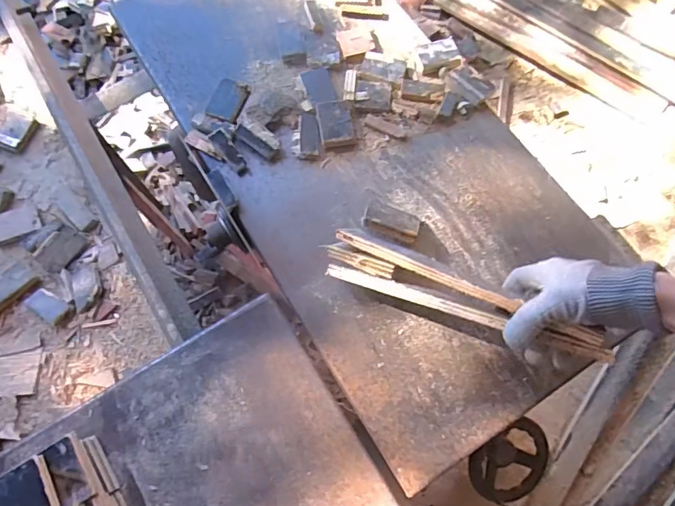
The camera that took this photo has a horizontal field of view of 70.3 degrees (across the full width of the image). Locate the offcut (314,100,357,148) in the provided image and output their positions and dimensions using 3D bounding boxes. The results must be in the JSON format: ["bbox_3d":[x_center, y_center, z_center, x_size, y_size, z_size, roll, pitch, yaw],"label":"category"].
[{"bbox_3d":[-0.003,-0.178,0.661,0.047,0.013,0.067,-12,70,-4],"label":"offcut"}]

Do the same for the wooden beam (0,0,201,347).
[{"bbox_3d":[-0.406,-0.186,0.745,0.045,0.070,0.755,-31,70,-7],"label":"wooden beam"}]

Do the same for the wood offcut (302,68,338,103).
[{"bbox_3d":[-0.025,-0.237,0.682,0.036,0.011,0.066,-19,71,-7],"label":"wood offcut"}]

